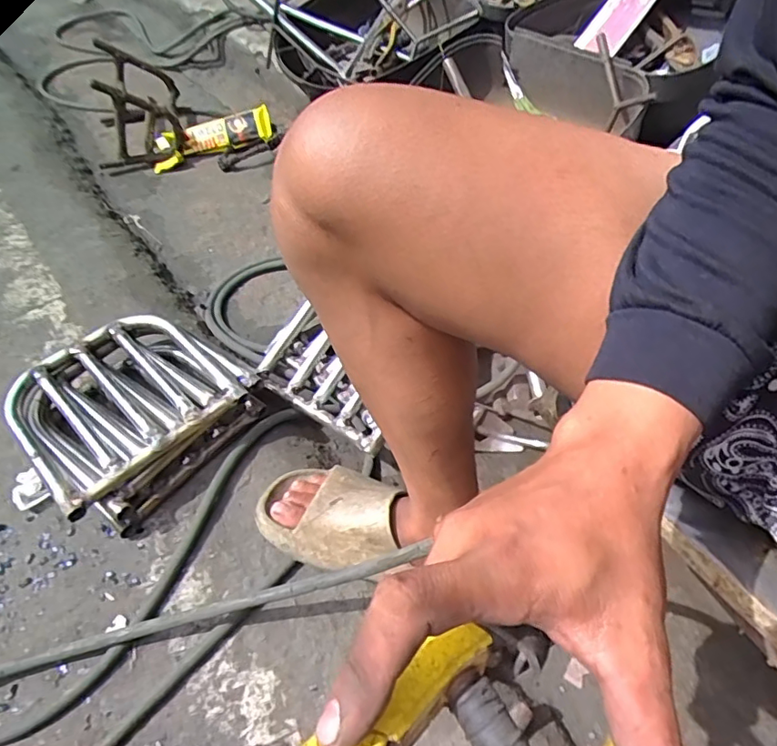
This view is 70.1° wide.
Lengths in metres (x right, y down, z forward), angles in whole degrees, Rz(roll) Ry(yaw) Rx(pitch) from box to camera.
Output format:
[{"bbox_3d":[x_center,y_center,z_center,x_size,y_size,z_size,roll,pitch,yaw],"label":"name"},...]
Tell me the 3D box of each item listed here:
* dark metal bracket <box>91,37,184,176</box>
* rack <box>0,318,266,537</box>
[{"bbox_3d":[-0.635,-0.678,1.358,0.204,0.171,0.362,-16,53,-8],"label":"dark metal bracket"},{"bbox_3d":[-0.347,0.047,0.757,0.245,0.091,0.263,32,61,25],"label":"rack"}]

